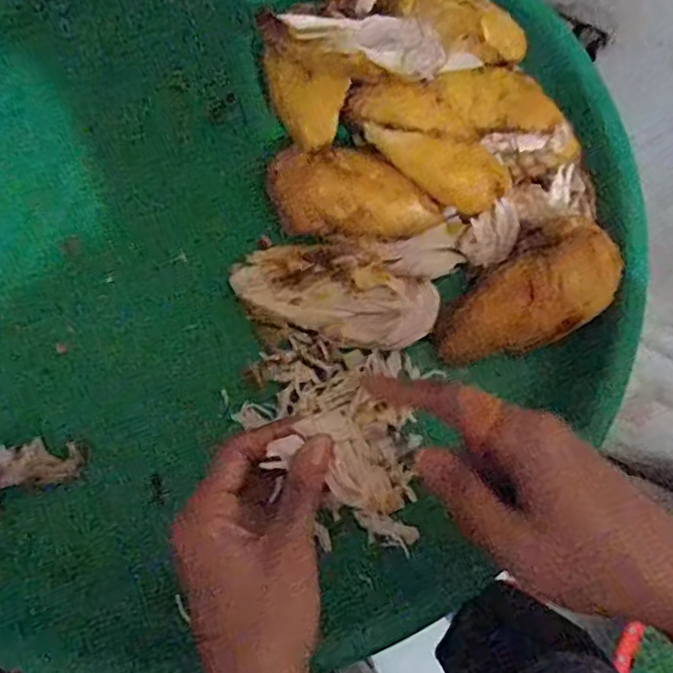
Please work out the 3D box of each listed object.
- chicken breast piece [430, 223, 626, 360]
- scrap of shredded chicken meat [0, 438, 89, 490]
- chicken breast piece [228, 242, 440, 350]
[{"bbox_3d":[0.124,-0.022,0.399,0.125,0.031,0.056,-30,73,14],"label":"chicken breast piece"},{"bbox_3d":[-0.198,0.086,0.381,0.079,0.005,0.037,-16,71,-25],"label":"scrap of shredded chicken meat"},{"bbox_3d":[-0.001,-0.035,0.411,0.137,0.033,0.067,17,70,3],"label":"chicken breast piece"}]

